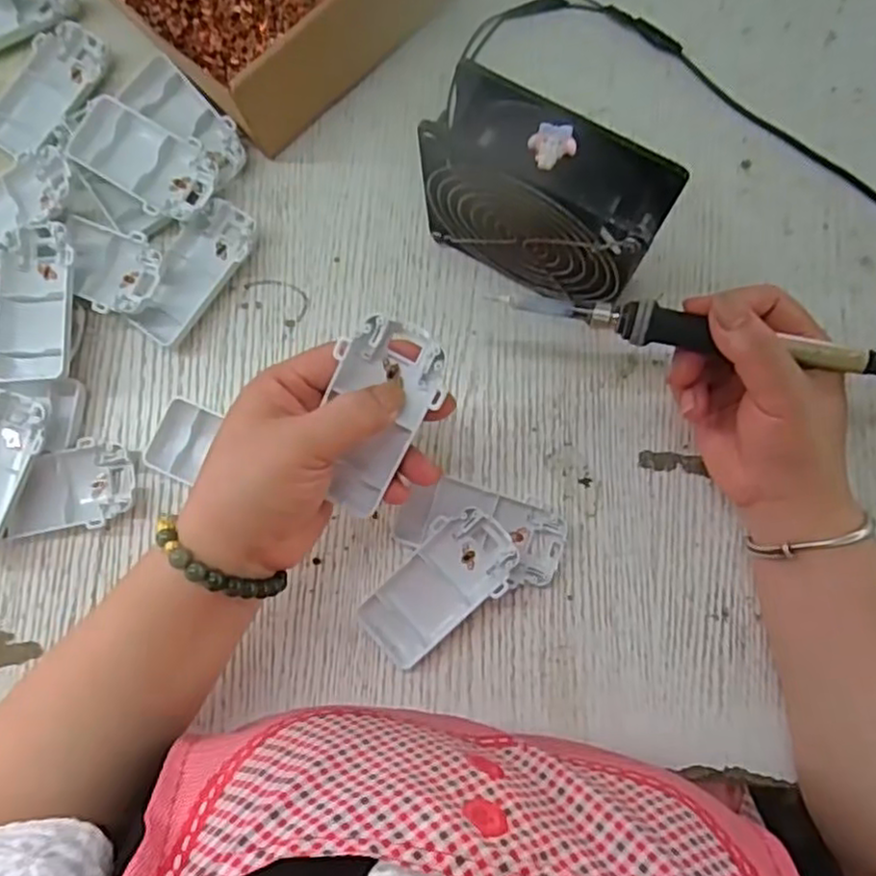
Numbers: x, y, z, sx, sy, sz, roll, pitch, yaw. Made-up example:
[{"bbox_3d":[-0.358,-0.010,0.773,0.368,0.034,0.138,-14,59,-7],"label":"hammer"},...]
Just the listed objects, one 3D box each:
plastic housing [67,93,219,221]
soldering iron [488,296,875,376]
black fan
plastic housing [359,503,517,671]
[{"bbox_3d":[-0.181,-0.169,0.430,0.093,0.019,0.048,28,85,6],"label":"plastic housing"},{"bbox_3d":[0.134,-0.049,0.339,0.210,0.017,0.019,12,83,8],"label":"soldering iron"},{"bbox_3d":[0.052,-0.119,0.361,0.116,0.120,0.045,32,85,6],"label":"black fan"},{"bbox_3d":[0.000,0.081,0.385,0.093,0.015,0.049,-41,82,6],"label":"plastic housing"}]

